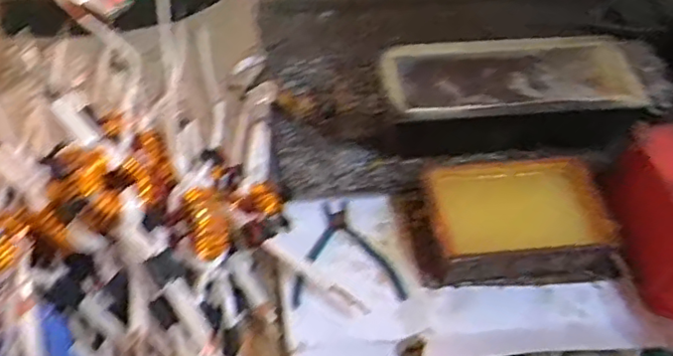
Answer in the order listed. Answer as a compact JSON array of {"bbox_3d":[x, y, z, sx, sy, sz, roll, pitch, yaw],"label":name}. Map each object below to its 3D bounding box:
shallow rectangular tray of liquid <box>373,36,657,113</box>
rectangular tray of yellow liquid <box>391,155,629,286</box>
[{"bbox_3d":[0.234,-0.137,0.815,0.335,0.025,0.131,-5,52,-6],"label":"shallow rectangular tray of liquid"},{"bbox_3d":[0.205,0.049,0.720,0.232,0.062,0.144,-5,52,-6],"label":"rectangular tray of yellow liquid"}]

